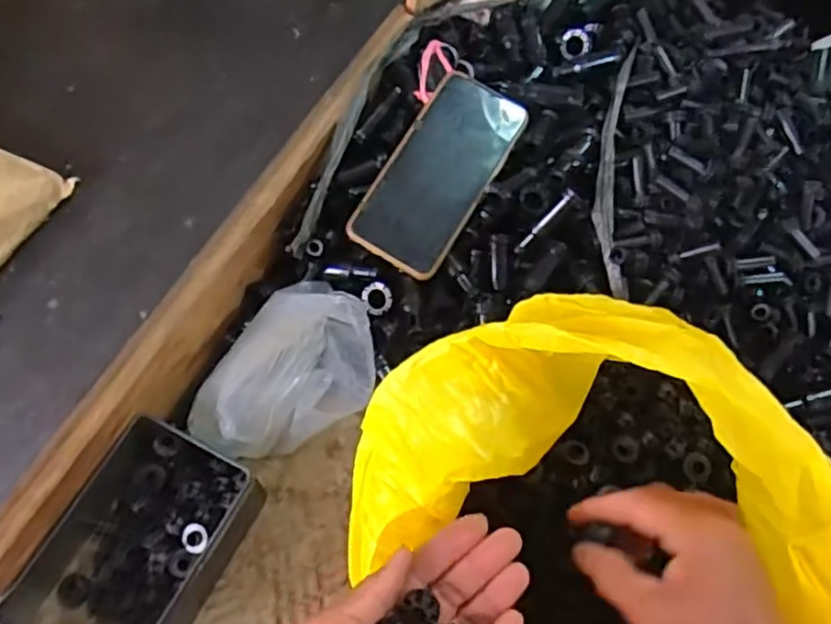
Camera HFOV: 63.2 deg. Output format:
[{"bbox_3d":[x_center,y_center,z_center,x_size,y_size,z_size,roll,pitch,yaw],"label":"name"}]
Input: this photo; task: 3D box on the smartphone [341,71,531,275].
[{"bbox_3d":[0.020,-0.113,0.539,0.079,0.013,0.170,31,74,6],"label":"smartphone"}]

